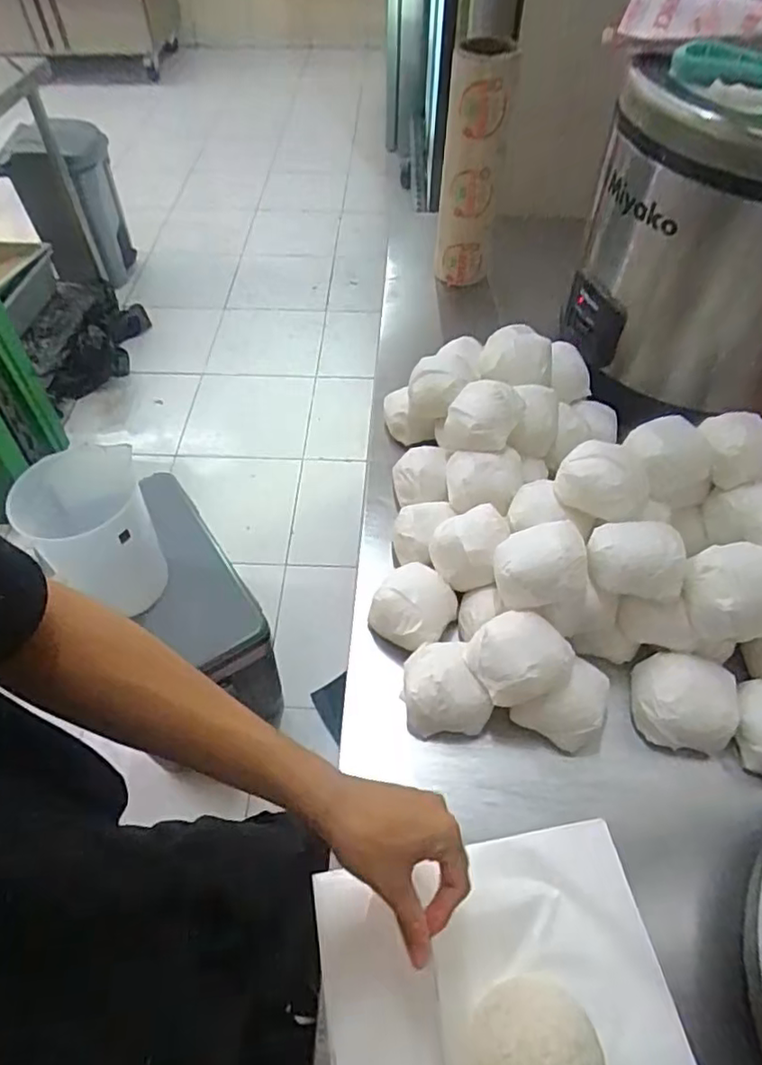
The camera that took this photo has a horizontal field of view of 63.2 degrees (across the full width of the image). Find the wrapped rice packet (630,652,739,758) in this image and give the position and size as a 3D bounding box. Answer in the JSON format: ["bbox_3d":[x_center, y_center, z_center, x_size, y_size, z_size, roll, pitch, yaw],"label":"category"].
[{"bbox_3d":[0.282,0.152,0.576,0.079,0.057,0.079,6,53,5],"label":"wrapped rice packet"}]

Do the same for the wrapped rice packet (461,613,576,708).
[{"bbox_3d":[0.127,0.115,0.564,0.086,0.063,0.074,-17,55,-13],"label":"wrapped rice packet"}]

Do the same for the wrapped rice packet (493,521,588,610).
[{"bbox_3d":[0.146,0.029,0.573,0.078,0.048,0.072,5,53,4],"label":"wrapped rice packet"}]

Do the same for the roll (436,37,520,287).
[{"bbox_3d":[0.135,-0.525,0.913,0.090,0.316,0.106,6,53,5],"label":"roll"}]

